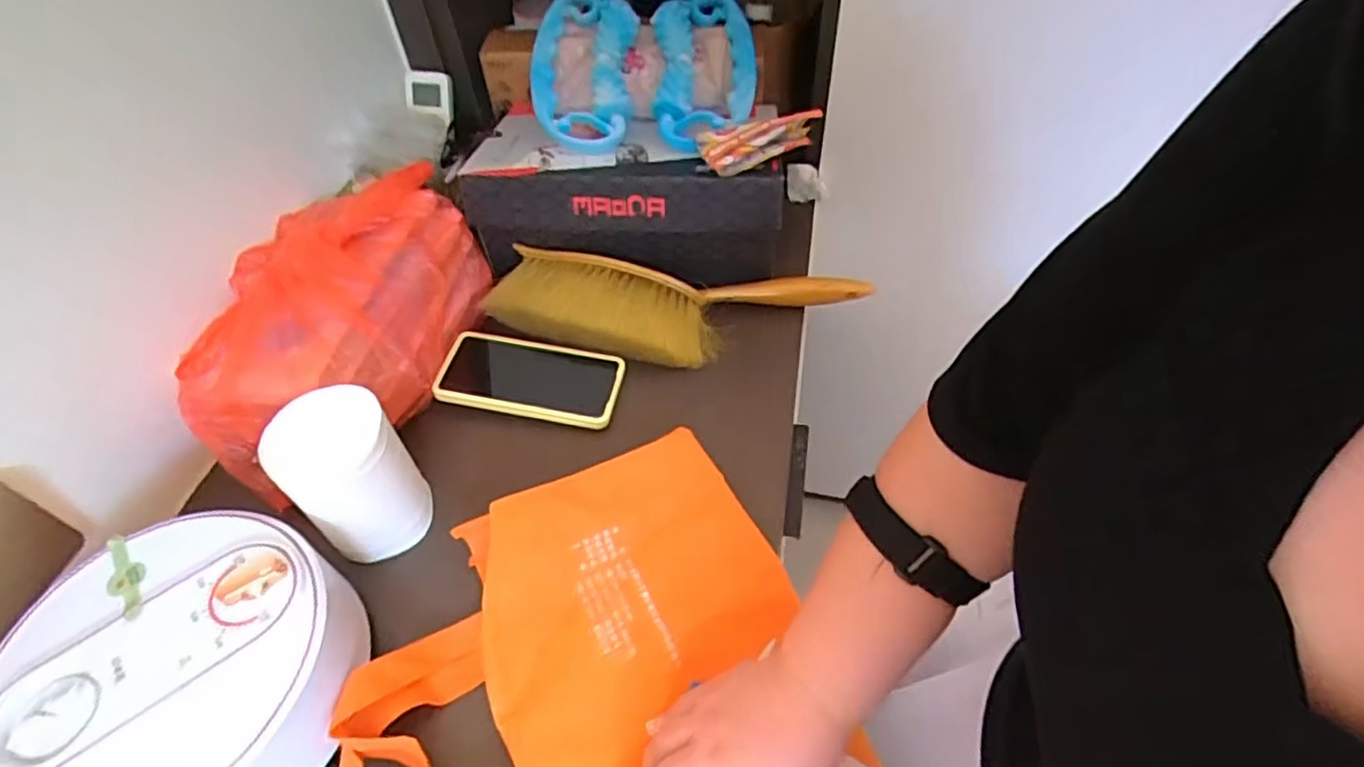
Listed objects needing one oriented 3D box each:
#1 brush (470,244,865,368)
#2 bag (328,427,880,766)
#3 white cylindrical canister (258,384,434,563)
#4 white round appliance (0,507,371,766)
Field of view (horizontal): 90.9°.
[{"bbox_3d":[0.000,-0.079,0.680,0.385,0.059,0.109,1,50,4],"label":"brush"},{"bbox_3d":[-0.060,0.202,0.462,0.304,0.072,0.283,-23,53,-16],"label":"bag"},{"bbox_3d":[-0.251,0.073,0.515,0.083,0.119,0.076,-1,50,2],"label":"white cylindrical canister"},{"bbox_3d":[-0.317,0.186,0.432,0.195,0.081,0.192,-1,50,2],"label":"white round appliance"}]

